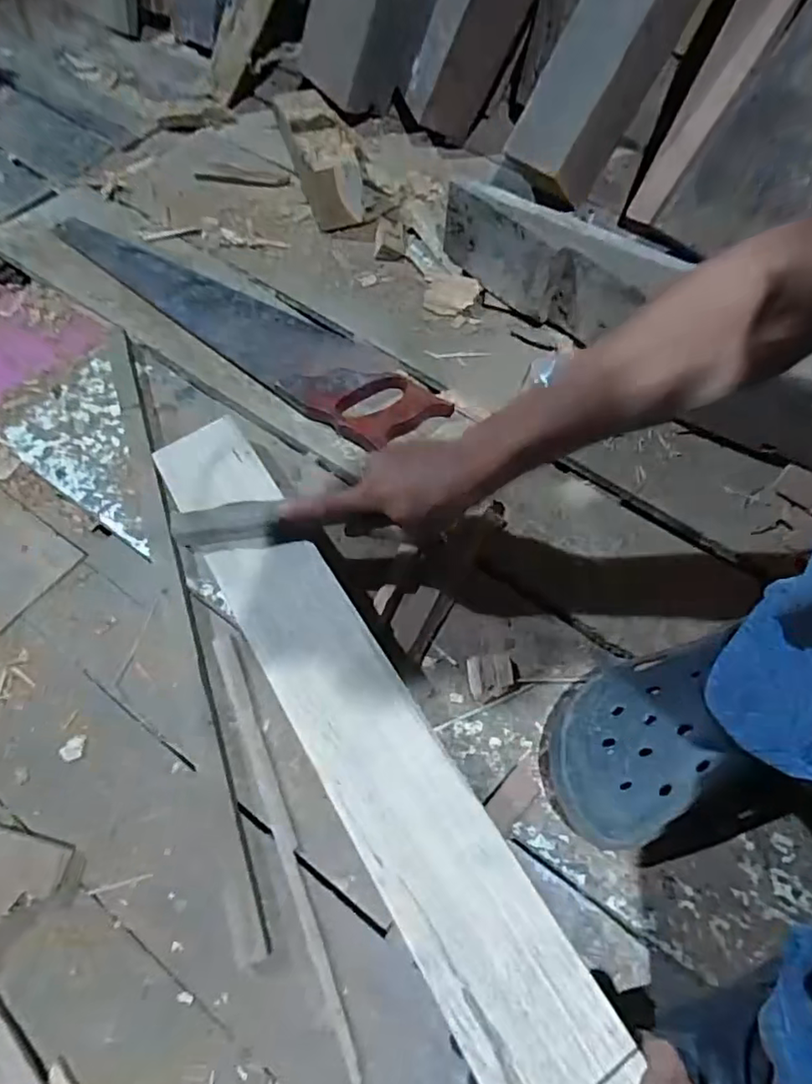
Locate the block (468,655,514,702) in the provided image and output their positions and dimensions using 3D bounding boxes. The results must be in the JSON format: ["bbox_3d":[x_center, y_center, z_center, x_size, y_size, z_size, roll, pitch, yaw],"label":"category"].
[{"bbox_3d":[0.073,0.114,0.503,0.038,0.013,0.037,-6,64,-3],"label":"block"}]

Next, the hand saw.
[{"bbox_3d":[-0.193,-0.269,0.685,0.536,0.028,0.114,37,69,16],"label":"hand saw"}]

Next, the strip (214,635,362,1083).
[{"bbox_3d":[-0.096,0.216,0.455,0.015,0.004,0.322,-21,66,-11],"label":"strip"}]

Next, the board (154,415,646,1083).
[{"bbox_3d":[-0.008,0.166,0.408,0.087,0.018,0.720,-29,62,-14],"label":"board"}]

